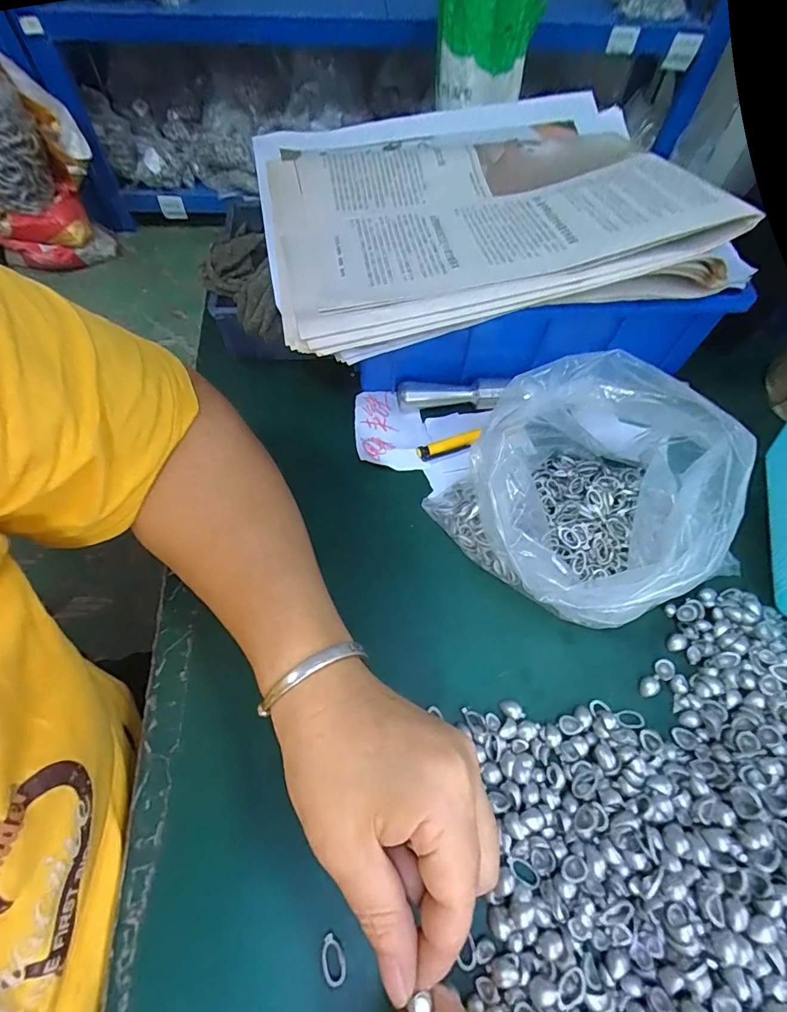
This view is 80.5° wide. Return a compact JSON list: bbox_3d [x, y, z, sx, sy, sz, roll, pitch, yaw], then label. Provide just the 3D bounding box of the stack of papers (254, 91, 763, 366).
[{"bbox_3d":[0.057,-0.233,0.333,0.303,0.048,0.264,-11,61,-8],"label":"stack of papers"}]

